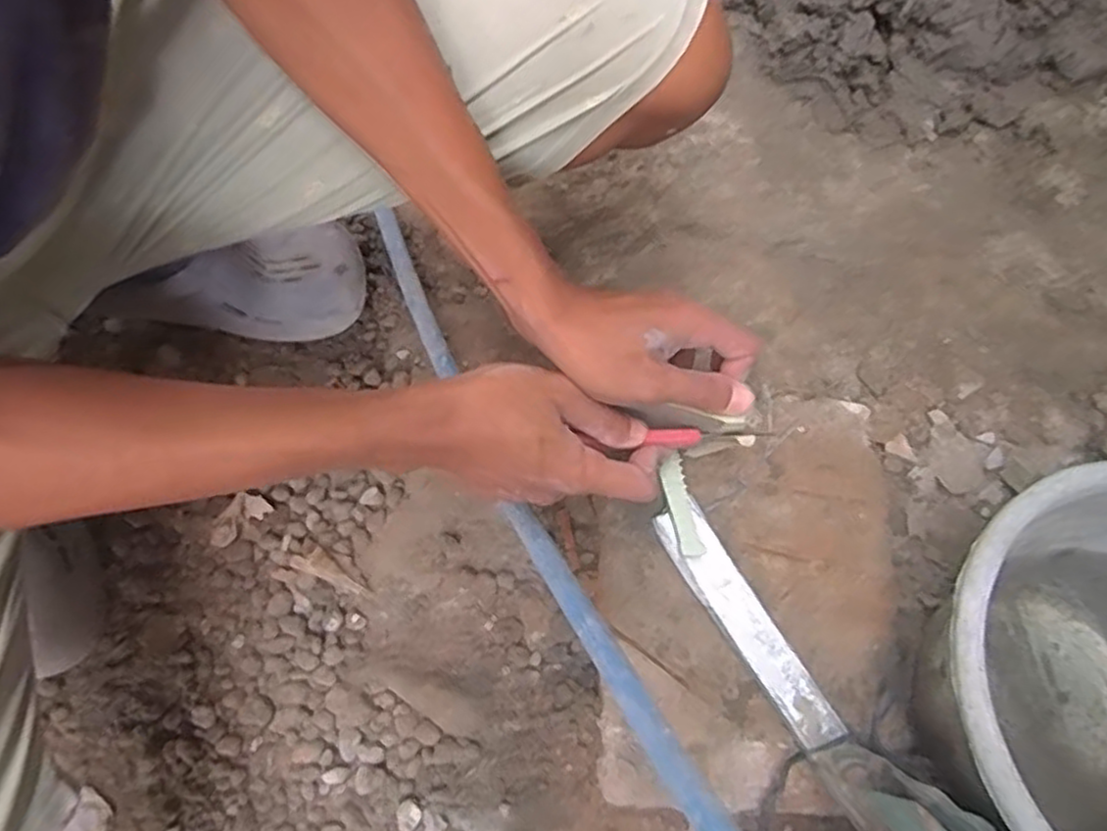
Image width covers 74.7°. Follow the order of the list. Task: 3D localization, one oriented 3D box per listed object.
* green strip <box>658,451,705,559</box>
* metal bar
[{"bbox_3d":[0.084,0.060,0.487,0.017,0.005,0.070,-5,67,-13],"label":"green strip"},{"bbox_3d":[0.123,0.132,0.466,0.032,0.017,0.167,-30,73,-9],"label":"metal bar"}]

